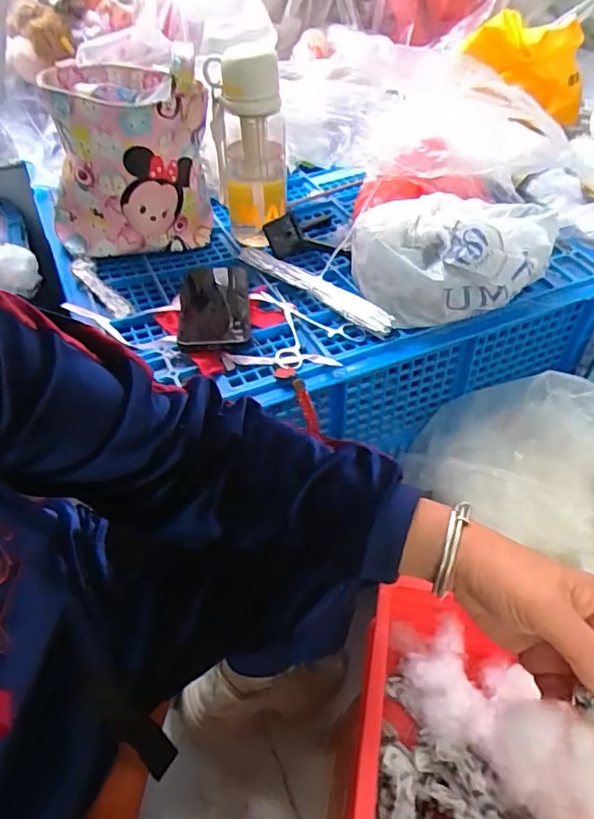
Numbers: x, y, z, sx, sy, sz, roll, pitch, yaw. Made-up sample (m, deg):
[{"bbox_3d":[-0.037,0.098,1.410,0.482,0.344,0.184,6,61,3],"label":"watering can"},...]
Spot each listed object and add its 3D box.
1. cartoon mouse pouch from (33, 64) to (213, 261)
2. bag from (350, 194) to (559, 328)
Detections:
[{"bbox_3d":[-0.213,-0.320,0.712,0.183,0.195,0.169,0,46,0],"label":"cartoon mouse pouch"},{"bbox_3d":[0.185,-0.173,0.625,0.234,0.096,0.111,-5,46,-4],"label":"bag"}]

